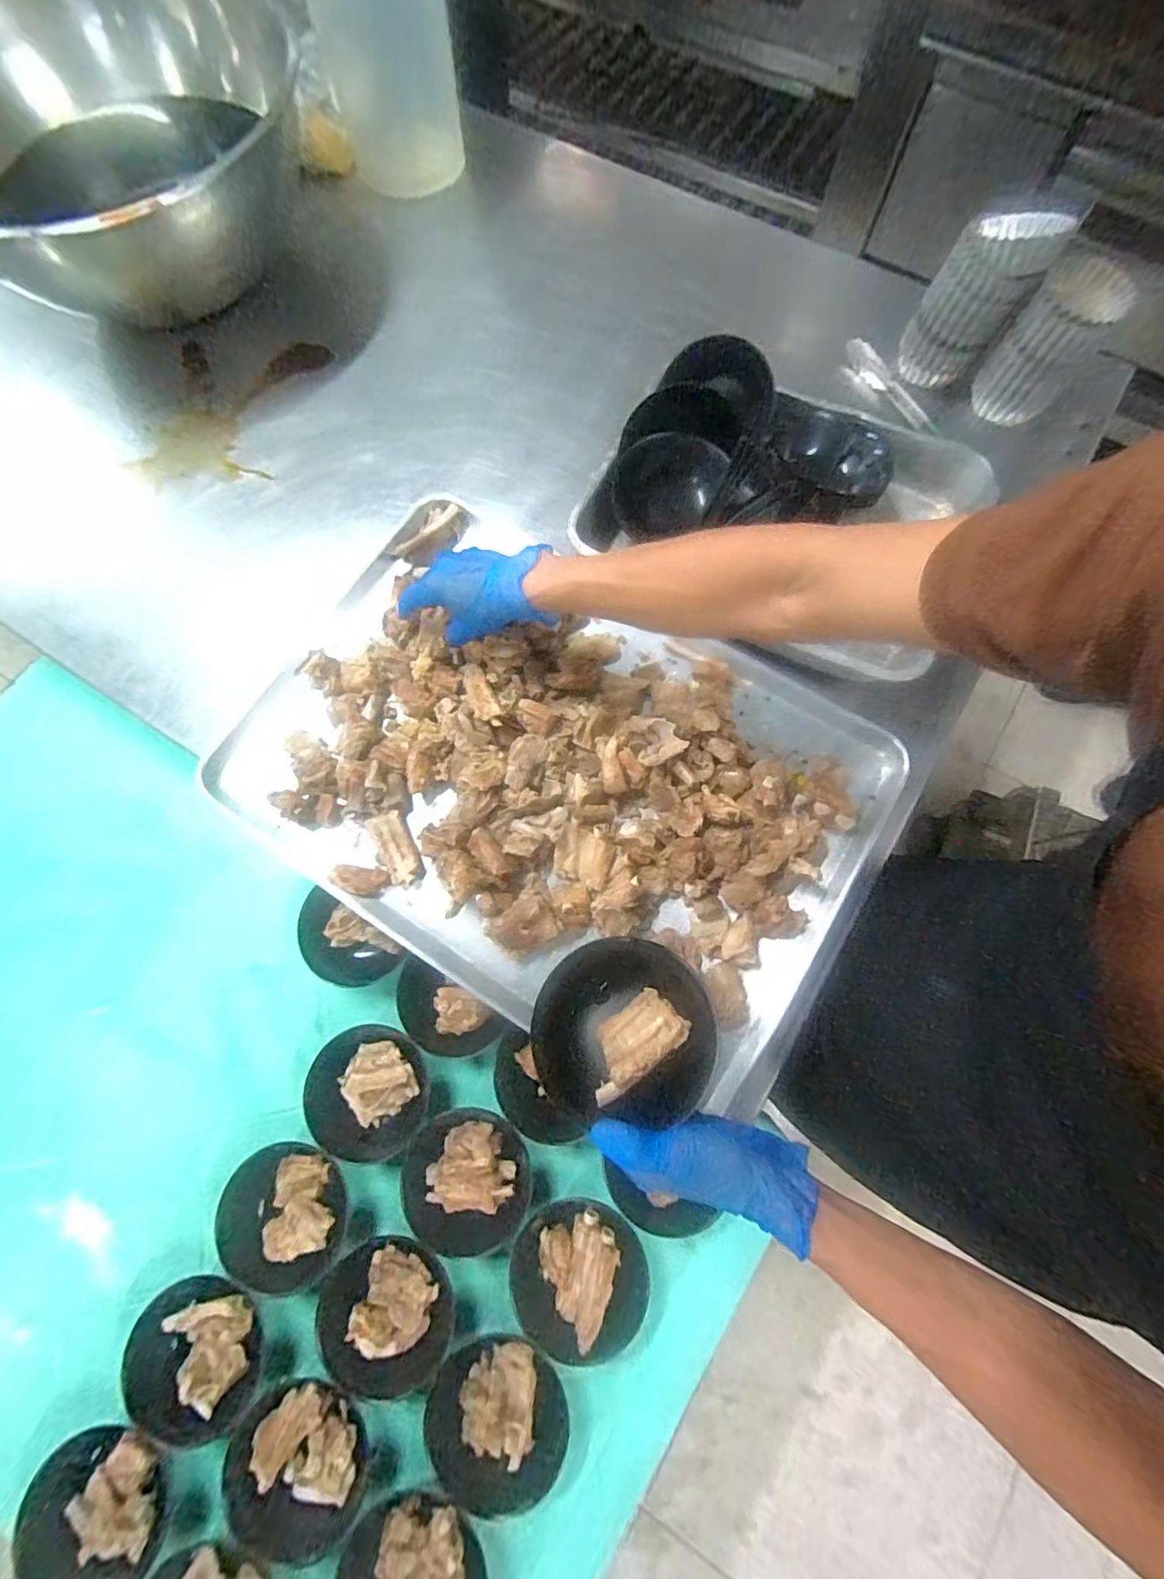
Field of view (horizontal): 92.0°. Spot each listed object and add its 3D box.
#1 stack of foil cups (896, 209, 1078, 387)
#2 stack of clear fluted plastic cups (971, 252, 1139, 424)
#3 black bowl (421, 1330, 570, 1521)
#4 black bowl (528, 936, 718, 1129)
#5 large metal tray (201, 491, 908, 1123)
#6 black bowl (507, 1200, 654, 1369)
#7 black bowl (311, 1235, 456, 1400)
[{"bbox_3d":[0.480,-0.594,0.699,0.102,0.171,0.092,39,79,10],"label":"stack of foil cups"},{"bbox_3d":[0.573,-0.546,0.694,0.096,0.143,0.116,38,79,9],"label":"stack of clear fluted plastic cups"},{"bbox_3d":[-0.086,0.633,0.573,0.143,0.045,0.132,0,75,0],"label":"black bowl"},{"bbox_3d":[0.032,0.189,0.454,0.140,0.058,0.126,2,75,1],"label":"black bowl"},{"bbox_3d":[-0.033,-0.021,0.611,0.691,0.048,0.470,27,77,7],"label":"large metal tray"},{"bbox_3d":[-0.001,0.516,0.594,0.142,0.041,0.142,0,75,0],"label":"black bowl"},{"bbox_3d":[-0.205,0.553,0.598,0.137,0.053,0.134,0,75,0],"label":"black bowl"}]

